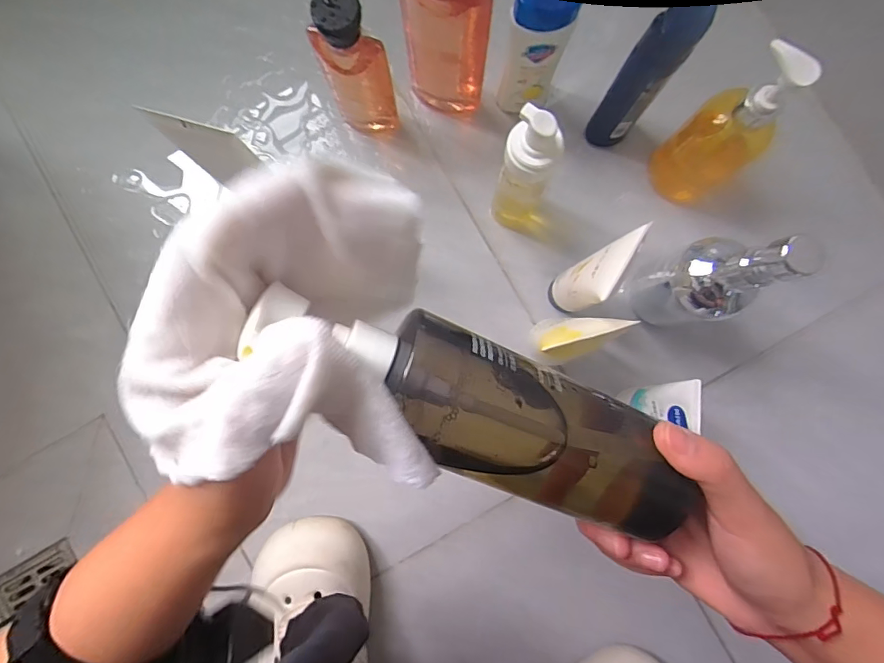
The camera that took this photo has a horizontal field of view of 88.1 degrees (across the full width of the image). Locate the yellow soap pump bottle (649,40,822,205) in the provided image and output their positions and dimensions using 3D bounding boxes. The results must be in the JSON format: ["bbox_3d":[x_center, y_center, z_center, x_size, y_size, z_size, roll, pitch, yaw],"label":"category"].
[{"bbox_3d":[0.259,-0.179,0.418,0.053,0.183,0.068,-33,87,-2],"label":"yellow soap pump bottle"}]

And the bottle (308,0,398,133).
[{"bbox_3d":[-0.080,-0.246,0.438,0.057,0.168,0.033,-9,86,-1],"label":"bottle"}]

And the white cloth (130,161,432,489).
[{"bbox_3d":[-0.059,0.000,0.175,0.101,0.061,0.106,0,86,0],"label":"white cloth"}]

